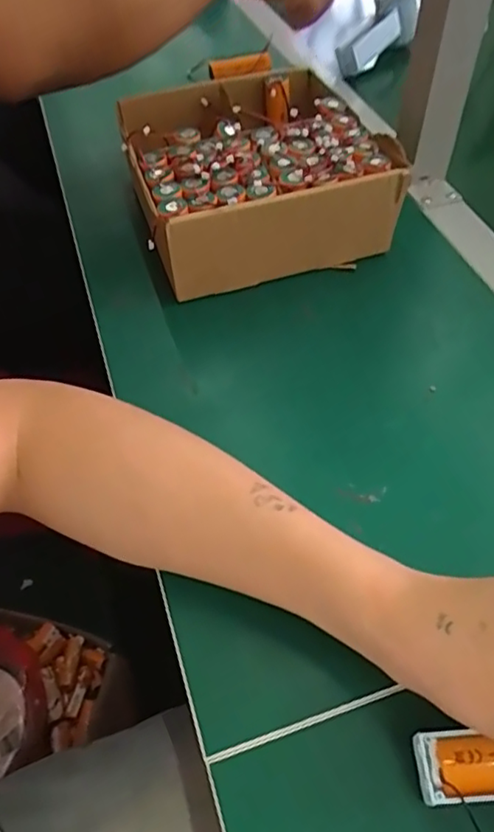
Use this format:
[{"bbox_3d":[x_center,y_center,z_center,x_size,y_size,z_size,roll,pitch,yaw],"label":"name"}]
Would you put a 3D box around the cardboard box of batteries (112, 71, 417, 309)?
[{"bbox_3d":[0.002,-0.198,0.486,0.184,0.083,0.184,-14,53,-10],"label":"cardboard box of batteries"}]

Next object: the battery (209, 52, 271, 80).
[{"bbox_3d":[-0.004,-0.379,0.635,0.073,0.023,0.023,-23,53,-15],"label":"battery"}]

